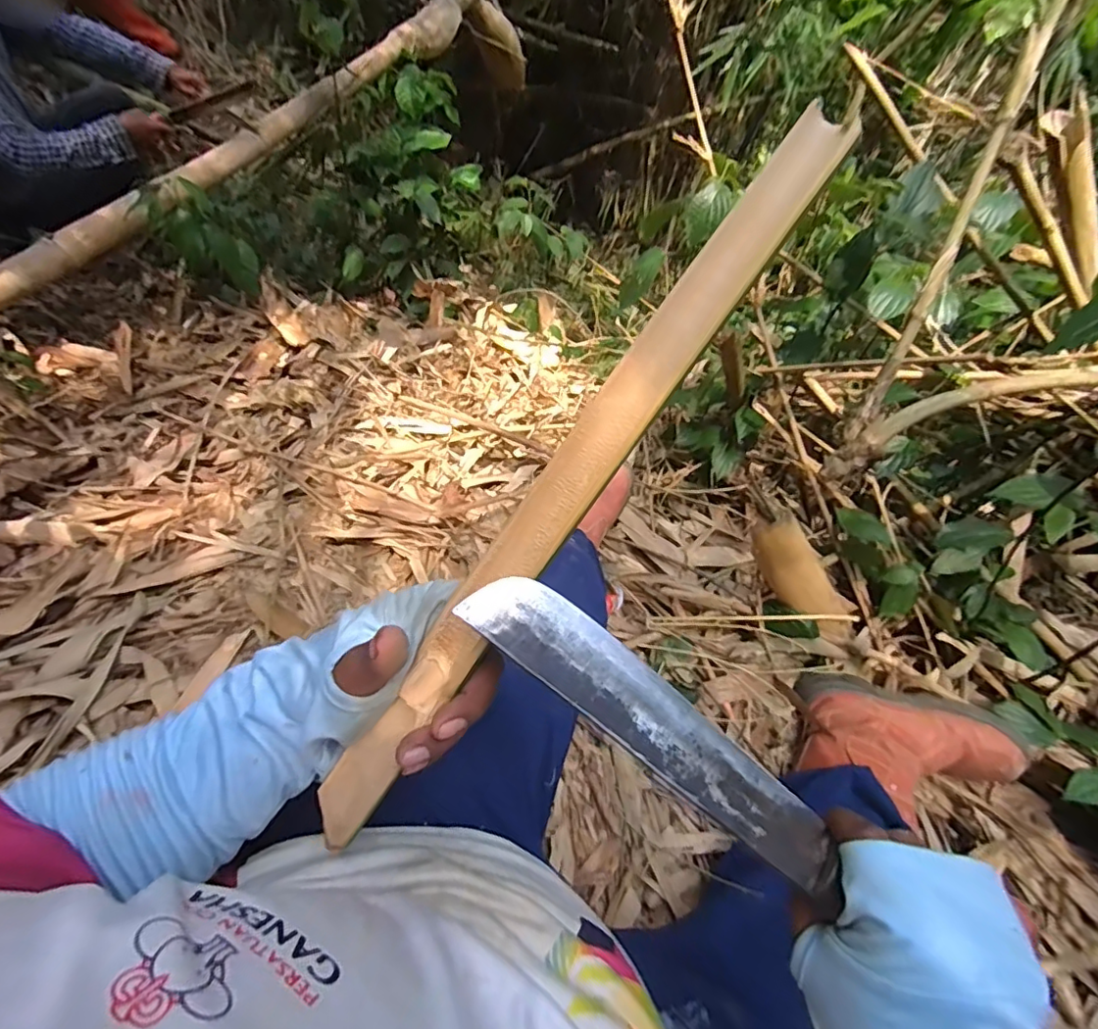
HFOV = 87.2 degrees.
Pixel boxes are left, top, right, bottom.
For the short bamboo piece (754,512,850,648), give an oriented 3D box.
[{"bbox_3d":[0.372,0.101,0.859,0.257,0.074,0.063,48,57,-26],"label":"short bamboo piece"}]

